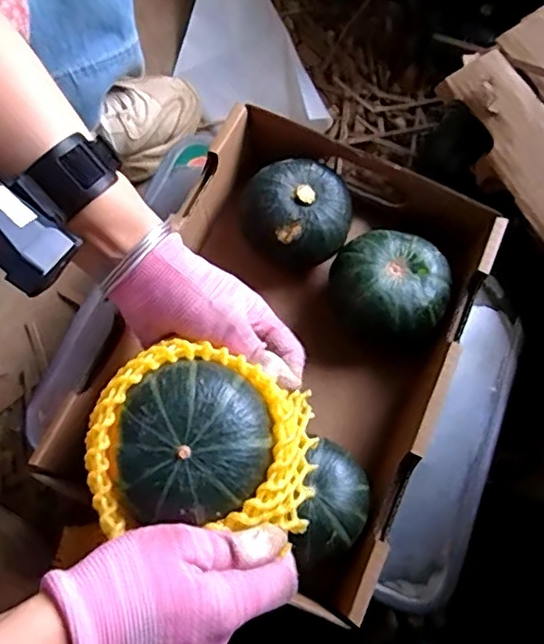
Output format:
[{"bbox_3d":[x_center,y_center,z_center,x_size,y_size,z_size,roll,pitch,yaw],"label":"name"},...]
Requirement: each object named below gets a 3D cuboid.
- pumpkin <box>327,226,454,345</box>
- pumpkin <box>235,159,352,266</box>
[{"bbox_3d":[0.090,-0.026,0.448,0.085,0.055,0.075,40,76,10],"label":"pumpkin"},{"bbox_3d":[0.021,-0.082,0.459,0.074,0.057,0.077,0,73,-1],"label":"pumpkin"}]

